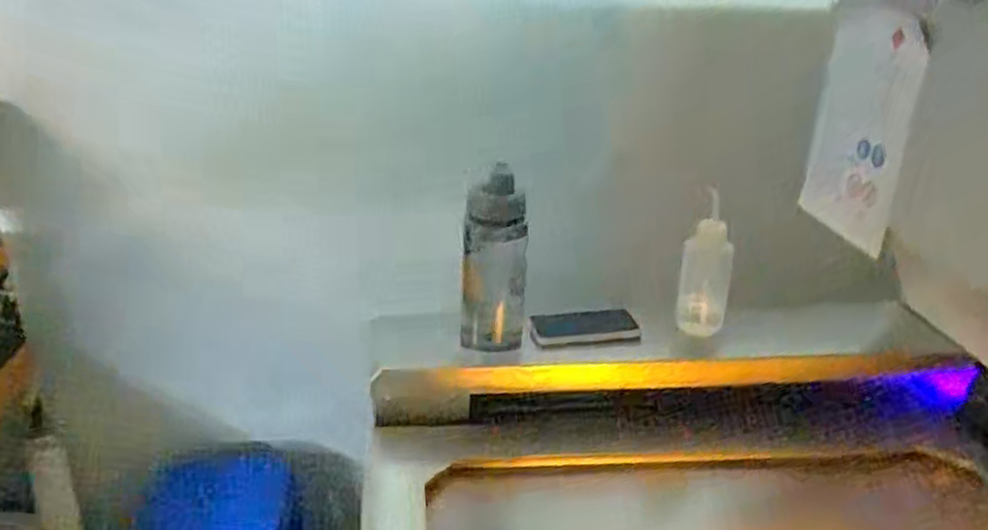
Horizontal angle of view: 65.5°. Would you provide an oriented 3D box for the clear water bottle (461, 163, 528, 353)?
[{"bbox_3d":[-0.001,-0.007,1.054,0.092,0.237,0.090,2,24,2],"label":"clear water bottle"}]

